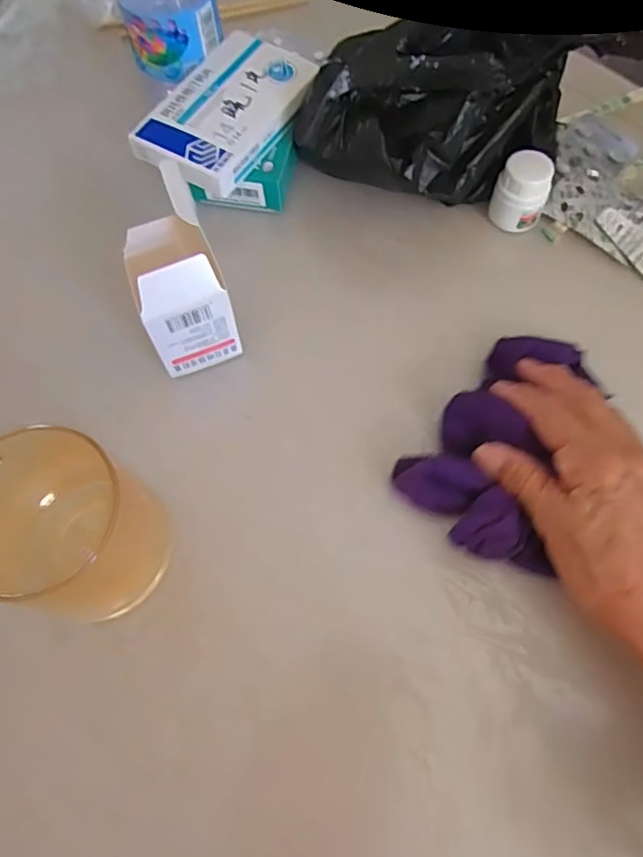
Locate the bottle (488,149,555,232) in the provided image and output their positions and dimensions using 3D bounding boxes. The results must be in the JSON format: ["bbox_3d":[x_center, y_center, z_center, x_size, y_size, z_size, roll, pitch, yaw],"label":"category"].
[{"bbox_3d":[0.141,-0.165,0.387,0.036,0.043,0.032,22,70,11],"label":"bottle"}]

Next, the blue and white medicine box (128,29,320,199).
[{"bbox_3d":[-0.069,-0.233,0.401,0.084,0.013,0.139,30,69,12],"label":"blue and white medicine box"}]

